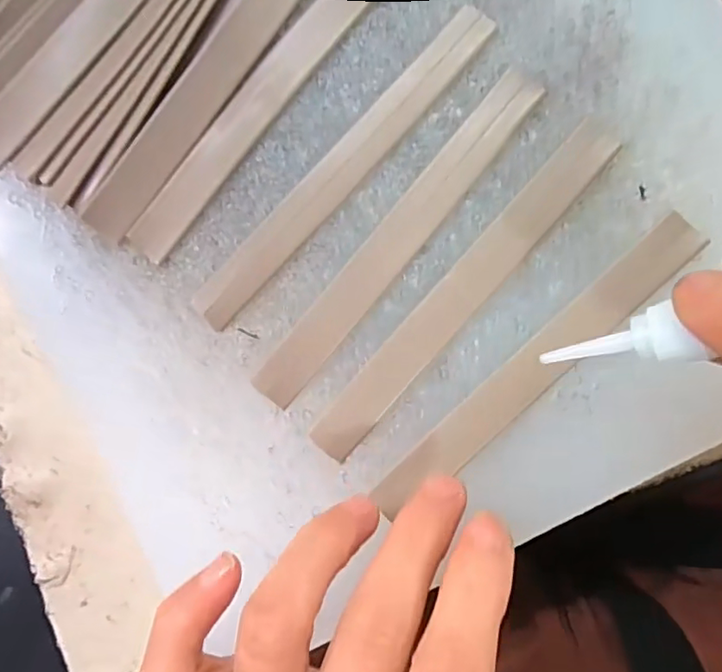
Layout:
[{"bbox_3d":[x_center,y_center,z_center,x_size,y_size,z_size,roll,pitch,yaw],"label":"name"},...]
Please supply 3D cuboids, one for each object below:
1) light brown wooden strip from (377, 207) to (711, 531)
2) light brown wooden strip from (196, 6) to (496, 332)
[{"bbox_3d":[0.056,0.011,0.182,0.133,0.004,0.015,-43,88,3],"label":"light brown wooden strip"},{"bbox_3d":[-0.006,-0.056,0.186,0.018,0.004,0.133,41,92,2],"label":"light brown wooden strip"}]

